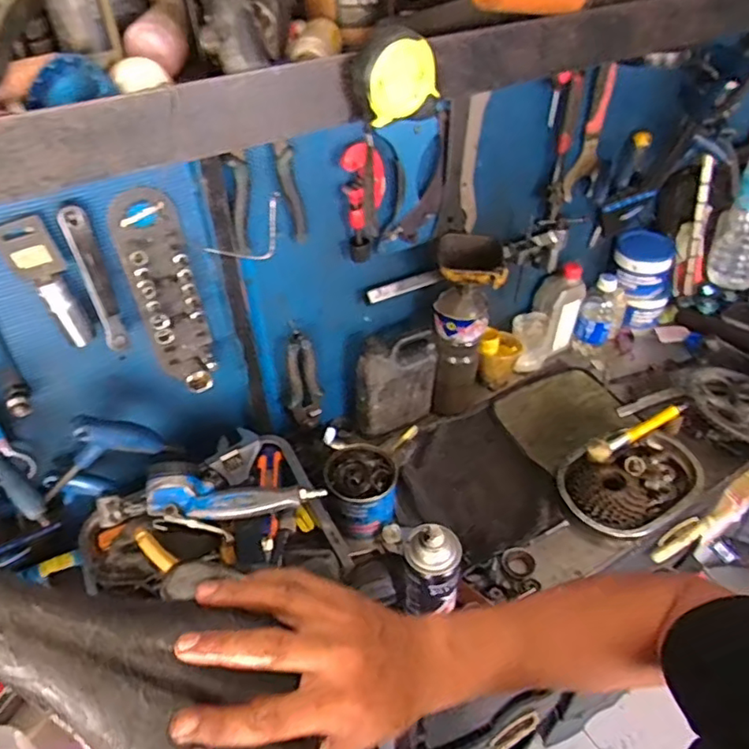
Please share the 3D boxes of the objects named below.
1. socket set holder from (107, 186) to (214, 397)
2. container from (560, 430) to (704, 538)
[{"bbox_3d":[-0.238,-0.086,0.677,0.069,0.242,0.040,-18,43,-18],"label":"socket set holder"},{"bbox_3d":[0.391,0.157,0.863,0.235,0.053,0.147,-12,42,-11],"label":"container"}]

